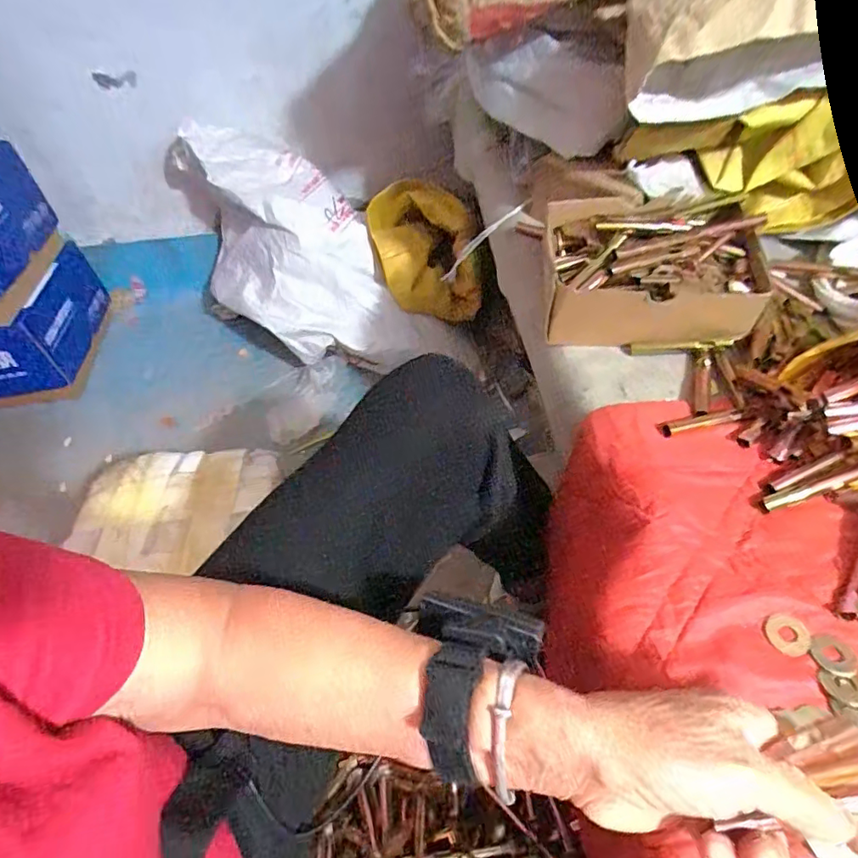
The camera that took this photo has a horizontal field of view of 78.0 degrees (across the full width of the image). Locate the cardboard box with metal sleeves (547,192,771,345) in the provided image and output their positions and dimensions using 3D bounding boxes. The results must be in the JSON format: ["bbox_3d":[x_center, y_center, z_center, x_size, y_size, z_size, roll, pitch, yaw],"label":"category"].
[{"bbox_3d":[0.204,-0.155,0.499,0.183,0.064,0.151,4,52,8],"label":"cardboard box with metal sleeves"}]

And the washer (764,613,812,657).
[{"bbox_3d":[0.219,0.125,0.324,0.024,0.004,0.024,-3,51,3],"label":"washer"}]

